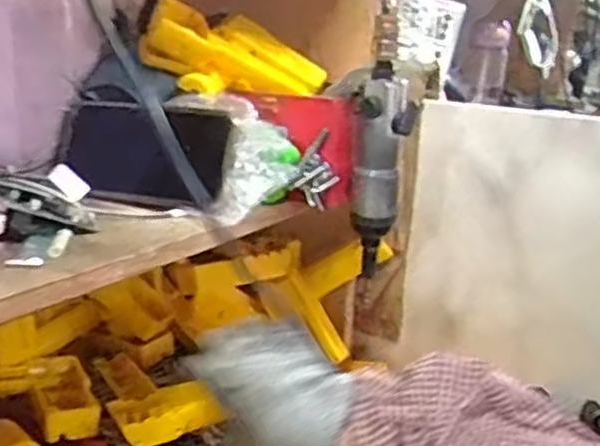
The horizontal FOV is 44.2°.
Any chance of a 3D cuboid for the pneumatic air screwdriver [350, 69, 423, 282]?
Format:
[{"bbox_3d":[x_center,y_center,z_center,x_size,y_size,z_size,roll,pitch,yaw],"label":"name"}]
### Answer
[{"bbox_3d":[0.071,-0.040,0.650,0.048,0.184,0.047,6,17,6],"label":"pneumatic air screwdriver"}]

